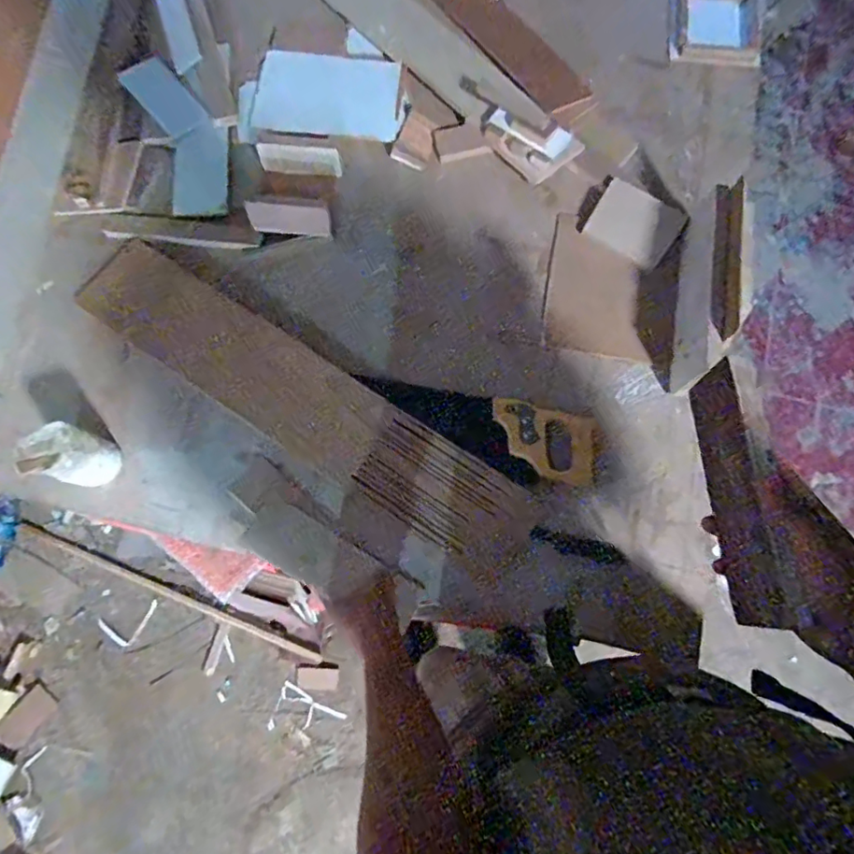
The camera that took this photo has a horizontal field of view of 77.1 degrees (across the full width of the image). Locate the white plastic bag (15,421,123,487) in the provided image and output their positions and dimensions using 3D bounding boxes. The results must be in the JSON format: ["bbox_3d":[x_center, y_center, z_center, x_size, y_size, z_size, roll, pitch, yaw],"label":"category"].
[{"bbox_3d":[-0.432,0.039,0.656,0.081,0.099,0.070,11,74,4],"label":"white plastic bag"}]

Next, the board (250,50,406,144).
[{"bbox_3d":[-0.155,-0.541,0.869,0.231,0.018,0.175,6,74,3],"label":"board"}]

